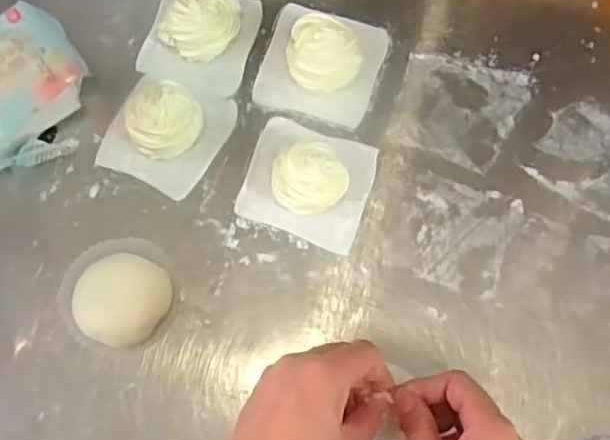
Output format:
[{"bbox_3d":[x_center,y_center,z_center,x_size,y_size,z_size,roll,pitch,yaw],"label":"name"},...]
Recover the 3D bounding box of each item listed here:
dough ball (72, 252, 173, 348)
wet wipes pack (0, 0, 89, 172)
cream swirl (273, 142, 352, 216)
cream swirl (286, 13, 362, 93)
[{"bbox_3d":[-0.144,0.063,0.516,0.066,0.037,0.069,-1,74,2],"label":"dough ball"},{"bbox_3d":[-0.254,-0.108,0.557,0.132,0.048,0.128,-35,76,-7],"label":"wet wipes pack"},{"bbox_3d":[0.004,-0.031,0.523,0.054,0.050,0.051,-1,74,2],"label":"cream swirl"},{"bbox_3d":[0.016,-0.142,0.555,0.063,0.048,0.060,-10,74,-1],"label":"cream swirl"}]

